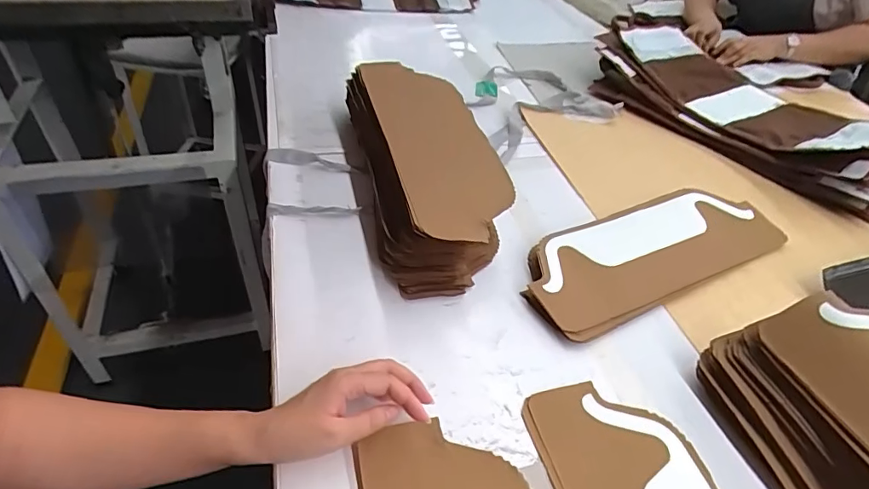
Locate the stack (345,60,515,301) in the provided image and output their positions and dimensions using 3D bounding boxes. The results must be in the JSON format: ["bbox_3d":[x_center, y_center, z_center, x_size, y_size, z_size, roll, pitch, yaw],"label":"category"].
[{"bbox_3d":[-0.019,-0.120,0.695,0.175,0.108,0.431,-5,44,-12],"label":"stack"}]

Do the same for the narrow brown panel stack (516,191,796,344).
[{"bbox_3d":[0.291,0.006,0.644,0.397,0.025,0.141,-18,48,-24],"label":"narrow brown panel stack"}]

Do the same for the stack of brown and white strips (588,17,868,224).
[{"bbox_3d":[0.567,-0.258,0.904,0.248,0.095,0.630,-25,52,-30],"label":"stack of brown and white strips"}]

